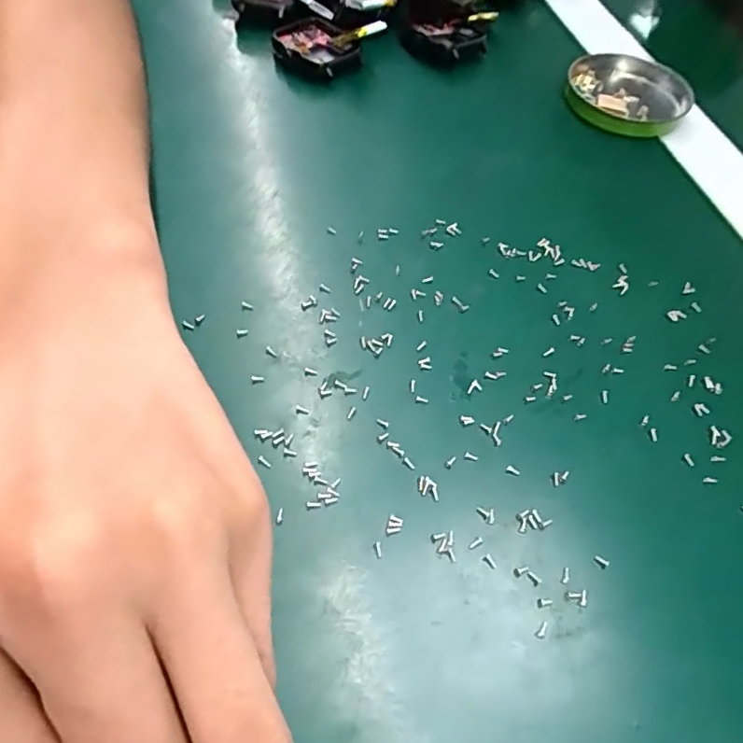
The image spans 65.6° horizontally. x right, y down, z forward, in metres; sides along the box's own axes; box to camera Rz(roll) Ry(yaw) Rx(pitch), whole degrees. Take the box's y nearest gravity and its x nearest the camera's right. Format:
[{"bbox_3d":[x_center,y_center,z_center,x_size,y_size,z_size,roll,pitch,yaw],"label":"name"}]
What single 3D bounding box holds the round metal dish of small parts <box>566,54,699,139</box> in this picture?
[{"bbox_3d":[0.141,-0.153,0.319,0.065,0.014,0.061,2,55,-3],"label":"round metal dish of small parts"}]

